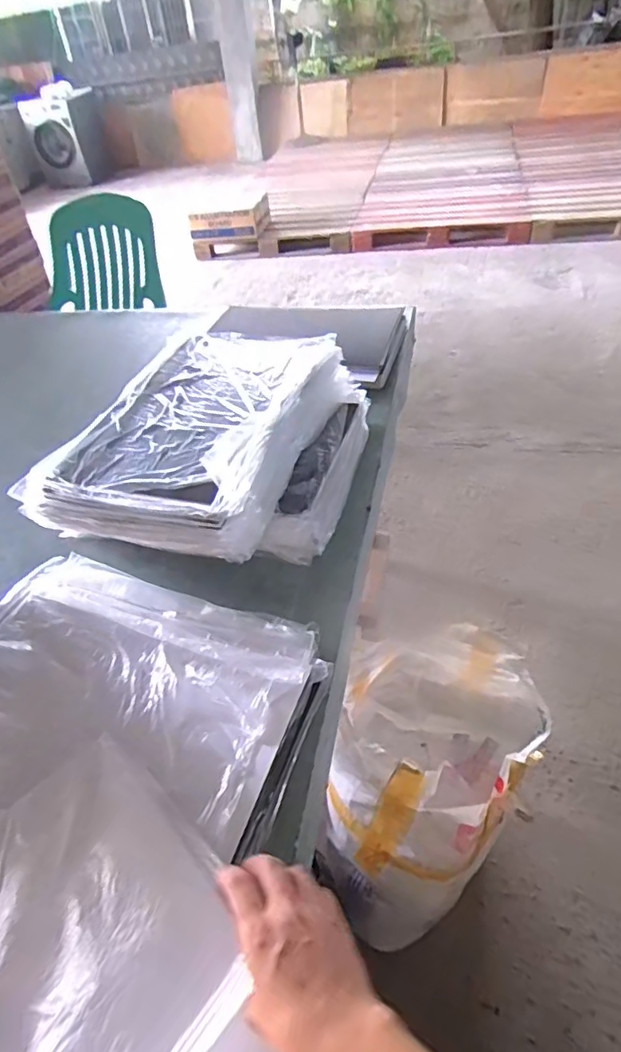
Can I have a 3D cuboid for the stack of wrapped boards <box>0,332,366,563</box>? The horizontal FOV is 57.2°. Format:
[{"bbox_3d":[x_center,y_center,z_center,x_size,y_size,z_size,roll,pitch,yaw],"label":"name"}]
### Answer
[{"bbox_3d":[-0.132,-0.134,0.828,0.387,0.126,0.432,10,46,18],"label":"stack of wrapped boards"}]

